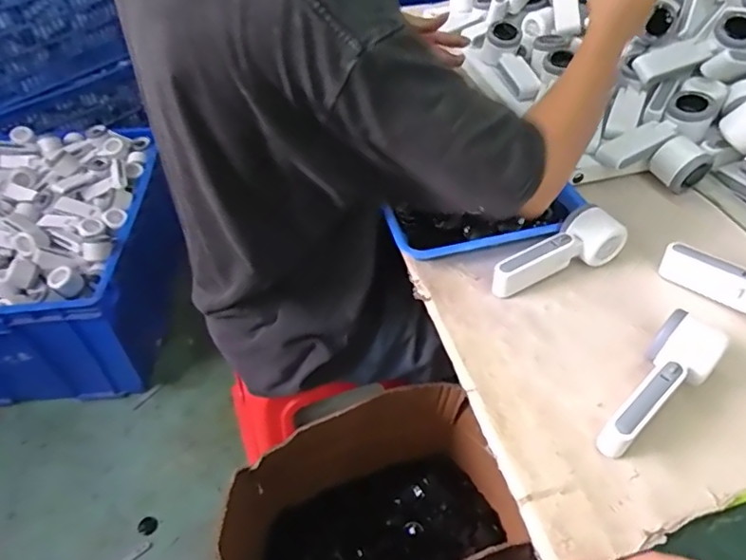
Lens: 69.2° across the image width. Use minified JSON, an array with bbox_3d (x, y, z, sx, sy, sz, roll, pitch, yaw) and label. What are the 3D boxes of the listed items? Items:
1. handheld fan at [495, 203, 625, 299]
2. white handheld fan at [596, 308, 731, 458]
[{"bbox_3d":[0.207,-0.034,0.625,0.163,0.052,0.052,-18,48,-12],"label":"handheld fan"},{"bbox_3d":[0.257,0.099,0.493,0.154,0.053,0.053,-35,53,-26],"label":"white handheld fan"}]

